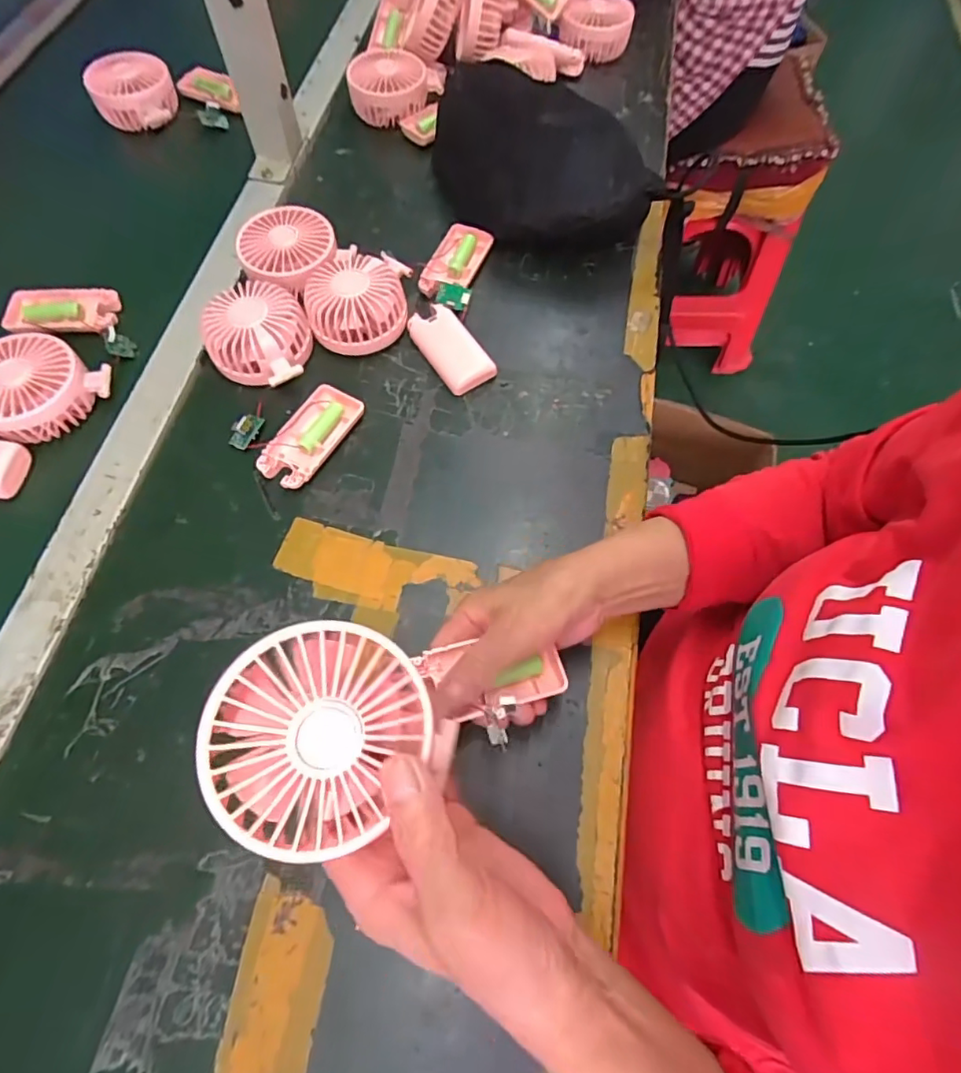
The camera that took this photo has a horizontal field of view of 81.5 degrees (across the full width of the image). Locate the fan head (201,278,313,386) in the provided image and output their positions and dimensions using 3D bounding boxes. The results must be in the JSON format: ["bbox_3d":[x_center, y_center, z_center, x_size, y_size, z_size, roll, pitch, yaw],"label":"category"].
[{"bbox_3d":[-0.188,-0.175,0.478,0.081,0.040,0.079,0,66,-1],"label":"fan head"}]

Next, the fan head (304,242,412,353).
[{"bbox_3d":[-0.108,-0.216,0.506,0.086,0.049,0.102,7,66,2],"label":"fan head"}]

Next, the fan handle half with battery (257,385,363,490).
[{"bbox_3d":[-0.138,-0.081,0.459,0.043,0.017,0.094,28,68,12],"label":"fan handle half with battery"}]

